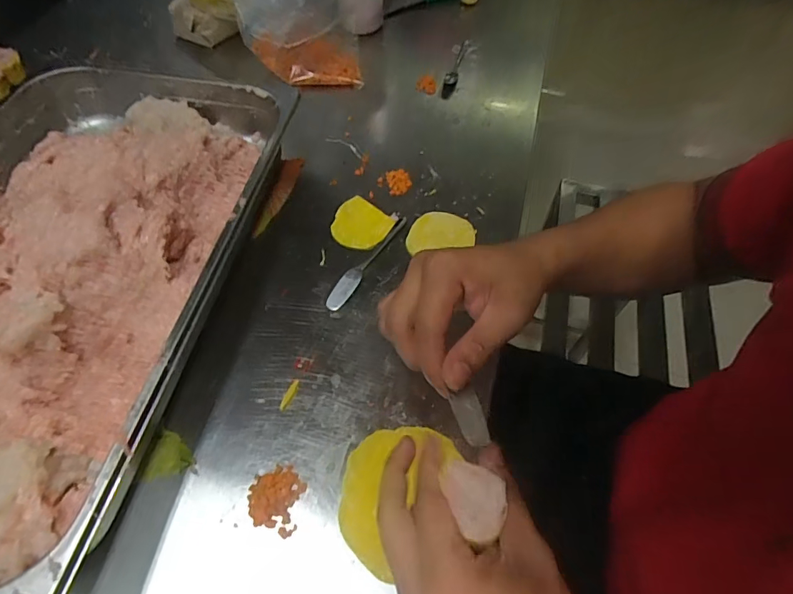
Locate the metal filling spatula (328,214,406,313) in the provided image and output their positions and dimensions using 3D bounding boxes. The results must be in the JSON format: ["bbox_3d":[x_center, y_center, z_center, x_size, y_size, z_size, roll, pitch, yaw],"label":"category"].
[{"bbox_3d":[-0.029,-0.038,0.474,0.018,0.009,0.134,29,60,14],"label":"metal filling spatula"}]

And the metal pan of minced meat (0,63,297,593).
[{"bbox_3d":[-0.304,-0.038,0.400,0.316,0.091,0.500,11,58,2],"label":"metal pan of minced meat"}]

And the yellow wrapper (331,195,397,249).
[{"bbox_3d":[-0.039,-0.080,0.500,0.059,0.007,0.059,30,60,14],"label":"yellow wrapper"}]

